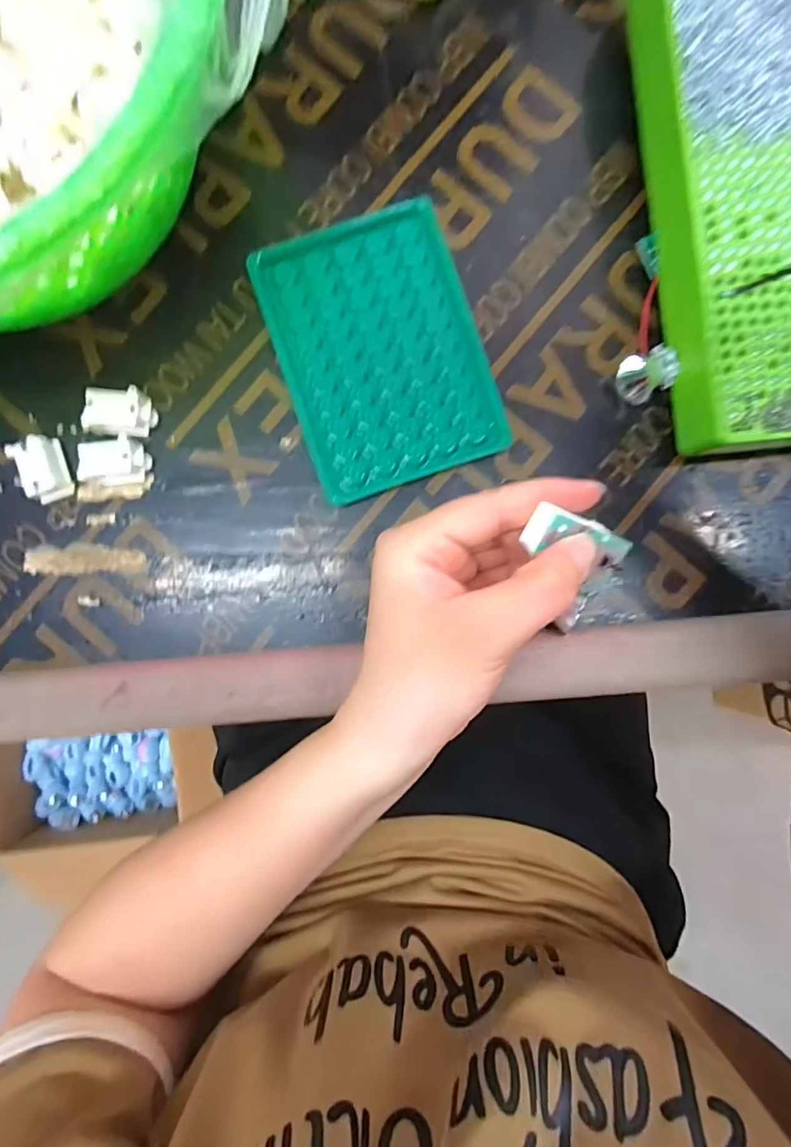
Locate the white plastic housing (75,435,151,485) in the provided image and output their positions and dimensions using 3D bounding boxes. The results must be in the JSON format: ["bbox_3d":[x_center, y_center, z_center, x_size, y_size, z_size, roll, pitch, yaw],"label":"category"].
[{"bbox_3d":[-0.134,-0.054,0.240,0.028,0.014,0.018,-7,88,-2],"label":"white plastic housing"}]

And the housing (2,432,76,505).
[{"bbox_3d":[-0.168,-0.050,0.239,0.018,0.016,0.030,-23,89,-2],"label":"housing"}]

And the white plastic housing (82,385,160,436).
[{"bbox_3d":[-0.131,-0.077,0.240,0.026,0.015,0.022,11,88,-1],"label":"white plastic housing"}]

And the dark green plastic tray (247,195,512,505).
[{"bbox_3d":[-0.008,-0.109,0.245,0.093,0.006,0.130,-19,89,-2],"label":"dark green plastic tray"}]

